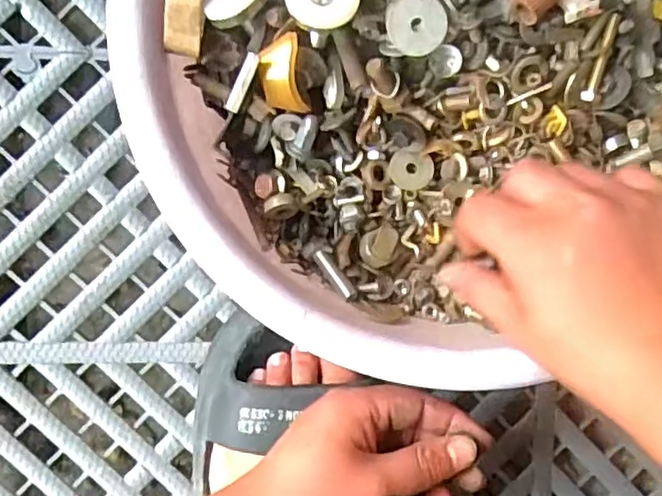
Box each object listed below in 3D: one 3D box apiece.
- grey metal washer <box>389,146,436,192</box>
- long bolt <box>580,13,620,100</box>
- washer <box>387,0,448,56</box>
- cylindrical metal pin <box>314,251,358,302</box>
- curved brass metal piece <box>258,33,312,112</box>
[{"bbox_3d":[0.045,-0.044,0.378,0.024,0.004,0.023,-1,96,-5],"label":"grey metal washer"},{"bbox_3d":[0.139,-0.098,0.349,0.006,0.004,0.044,14,105,-5],"label":"long bolt"},{"bbox_3d":[0.042,-0.111,0.333,0.029,0.004,0.031,-1,107,-4],"label":"washer"},{"bbox_3d":[0.002,0.016,0.386,0.008,0.005,0.036,-38,73,-1],"label":"cylindrical metal pin"},{"bbox_3d":[-0.024,-0.087,0.344,0.020,0.007,0.040,-8,121,-4],"label":"curved brass metal piece"}]

